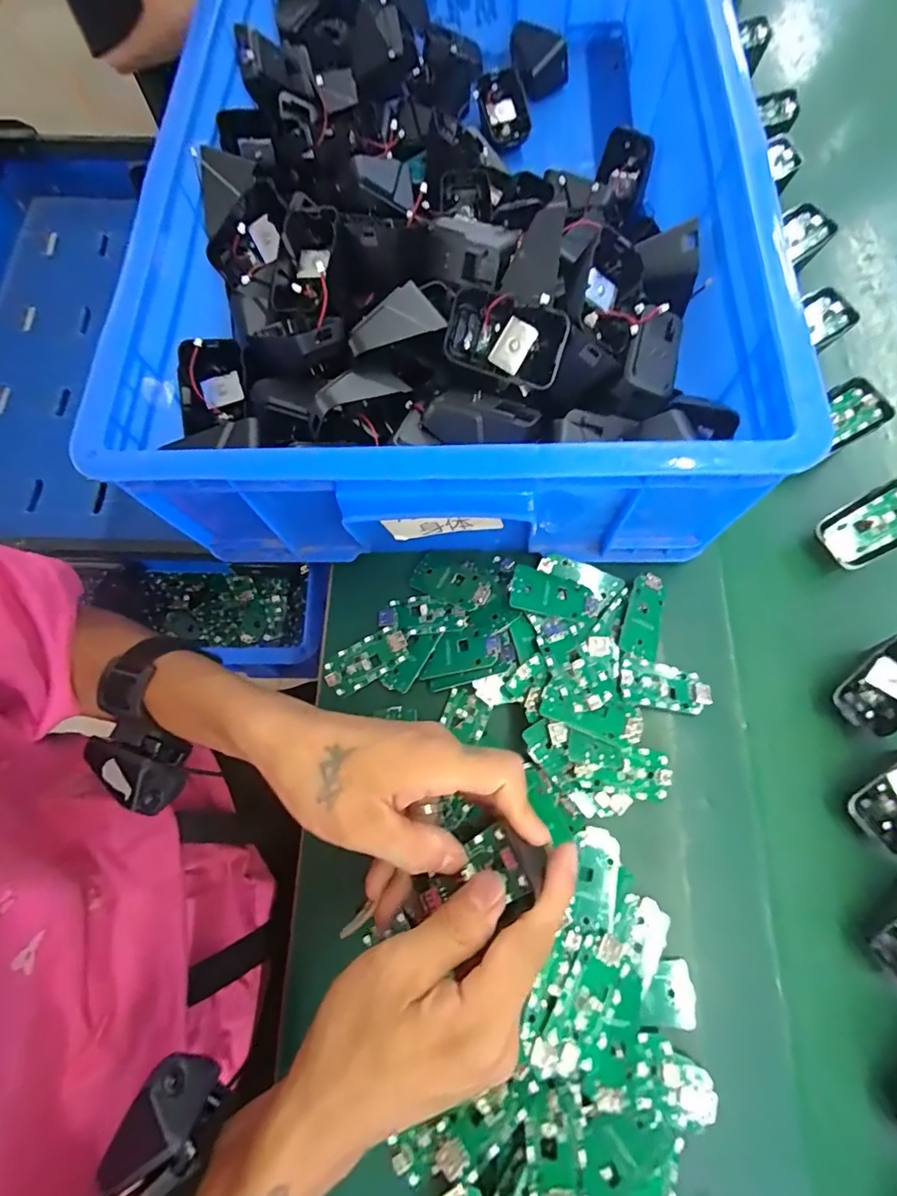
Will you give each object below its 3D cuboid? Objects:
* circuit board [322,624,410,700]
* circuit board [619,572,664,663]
[{"bbox_3d":[-0.059,0.045,0.371,0.062,0.004,0.032,-31,71,1],"label":"circuit board"},{"bbox_3d":[0.140,0.012,0.364,0.027,0.005,0.064,16,73,5],"label":"circuit board"}]

